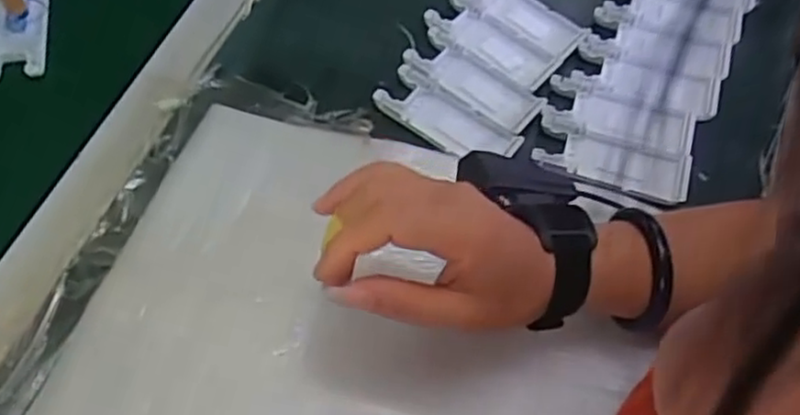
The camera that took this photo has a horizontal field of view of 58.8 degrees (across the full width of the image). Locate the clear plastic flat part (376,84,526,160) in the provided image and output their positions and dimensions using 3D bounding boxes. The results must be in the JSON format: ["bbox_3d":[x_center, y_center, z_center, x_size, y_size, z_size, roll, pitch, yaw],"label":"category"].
[{"bbox_3d":[0.034,-0.061,0.501,0.100,0.011,0.036,34,64,14],"label":"clear plastic flat part"}]

